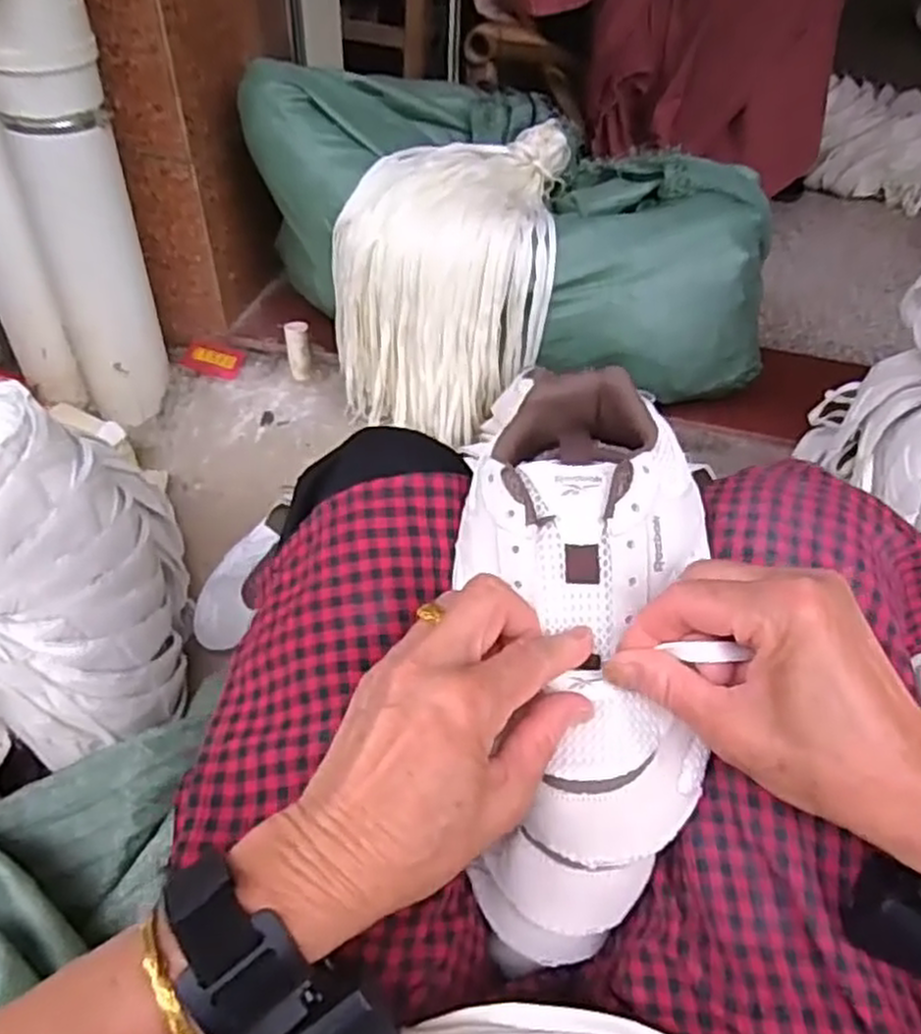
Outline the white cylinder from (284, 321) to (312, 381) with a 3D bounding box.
[{"bbox_3d":[-0.226,-0.234,1.078,0.032,0.080,0.027,-7,25,-10],"label":"white cylinder"}]

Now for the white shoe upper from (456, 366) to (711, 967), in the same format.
[{"bbox_3d":[0.055,0.065,0.360,0.107,0.061,0.275,2,80,-2],"label":"white shoe upper"}]

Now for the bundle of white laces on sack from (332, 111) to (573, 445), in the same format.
[{"bbox_3d":[-0.015,-0.311,0.974,0.250,0.266,0.302,7,47,3],"label":"bundle of white laces on sack"}]

